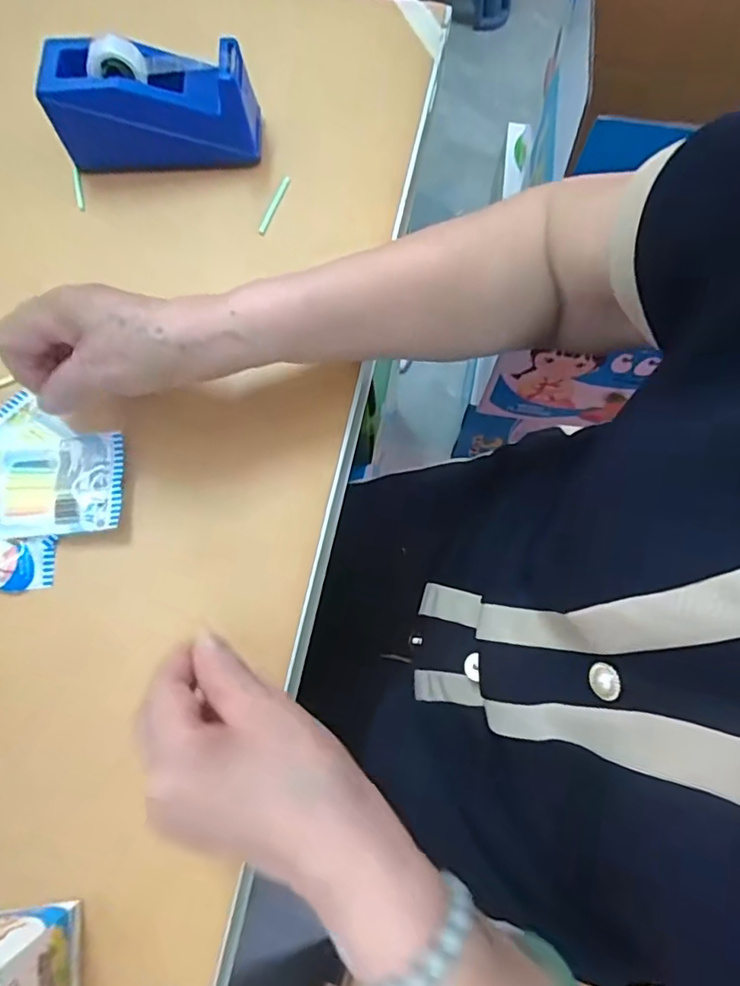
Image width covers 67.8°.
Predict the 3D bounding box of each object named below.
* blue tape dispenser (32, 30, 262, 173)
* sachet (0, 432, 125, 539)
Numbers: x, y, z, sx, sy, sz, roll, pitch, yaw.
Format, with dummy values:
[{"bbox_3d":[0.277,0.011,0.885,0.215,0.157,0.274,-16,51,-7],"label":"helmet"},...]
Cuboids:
[{"bbox_3d":[-0.162,-0.297,0.424,0.147,0.076,0.057,-3,72,0],"label":"blue tape dispenser"},{"bbox_3d":[-0.212,-0.004,0.359,0.101,0.013,0.066,-5,72,-1],"label":"sachet"}]

